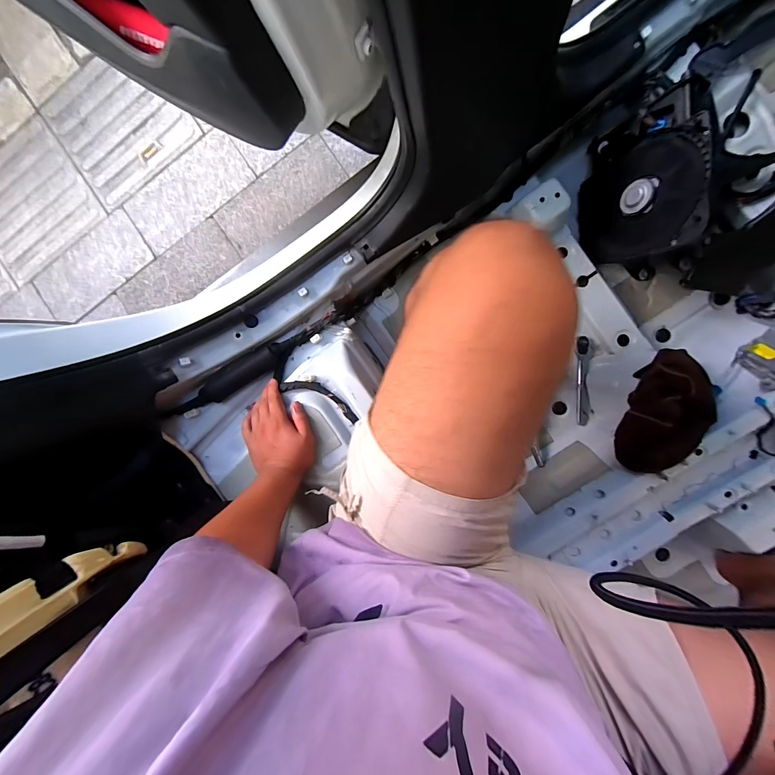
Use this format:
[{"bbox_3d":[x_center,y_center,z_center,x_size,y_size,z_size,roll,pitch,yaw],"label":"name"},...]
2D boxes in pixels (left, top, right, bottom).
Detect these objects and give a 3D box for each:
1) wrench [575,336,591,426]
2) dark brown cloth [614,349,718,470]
[{"bbox_3d":[0.426,-0.013,0.757,0.033,0.020,0.191,-1,94,4],"label":"wrench"},{"bbox_3d":[0.508,0.045,0.631,0.112,0.065,0.237,20,96,3],"label":"dark brown cloth"}]

